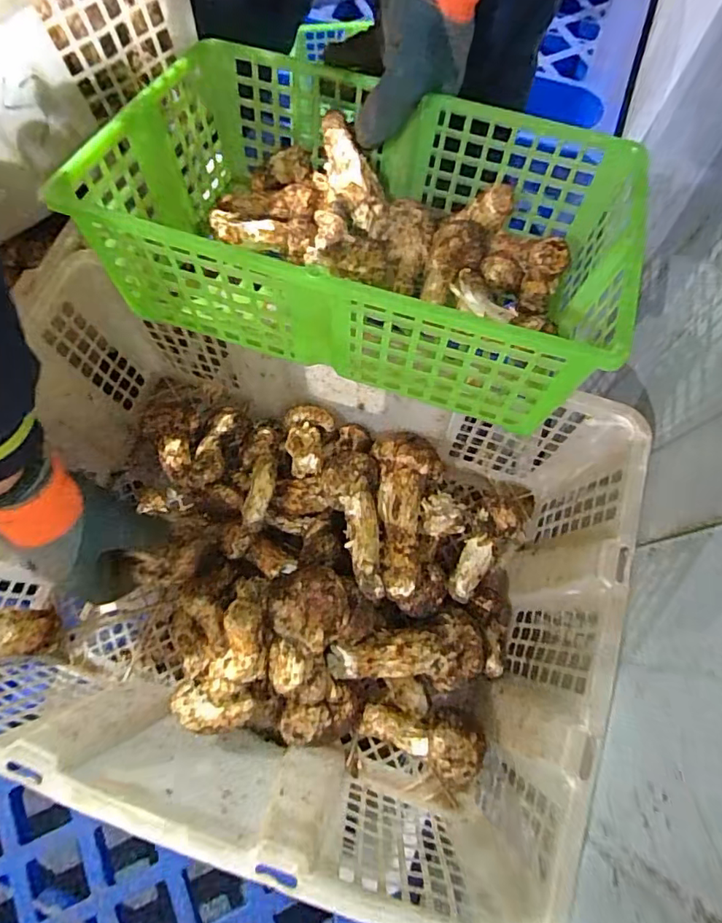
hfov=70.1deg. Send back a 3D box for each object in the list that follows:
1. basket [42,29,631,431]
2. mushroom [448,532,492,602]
[{"bbox_3d":[0.005,-0.174,0.360,0.337,0.108,0.214,18,73,5],"label":"basket"},{"bbox_3d":[0.100,0.097,0.468,0.027,0.020,0.060,24,73,6],"label":"mushroom"}]

